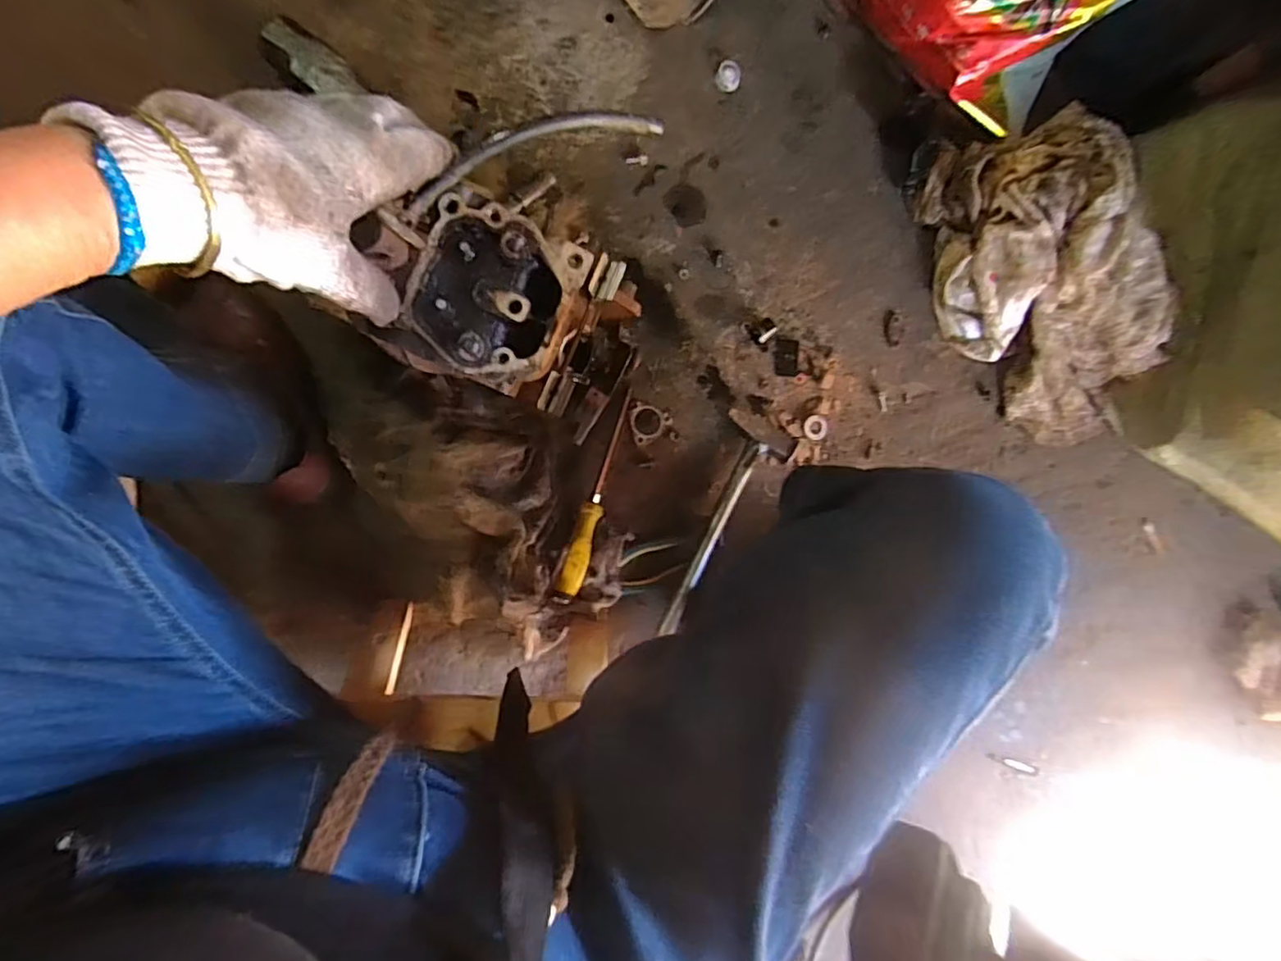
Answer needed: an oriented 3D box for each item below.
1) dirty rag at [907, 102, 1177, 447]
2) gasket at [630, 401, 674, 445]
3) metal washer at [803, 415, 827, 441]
[{"bbox_3d":[0.481,-0.235,0.740,0.204,0.119,0.379,-15,87,-8],"label":"dirty rag"},{"bbox_3d":[0.006,-0.072,0.728,0.051,0.004,0.047,-38,91,-9],"label":"gasket"},{"bbox_3d":[0.211,-0.063,0.751,0.029,0.004,0.031,1,85,-7],"label":"metal washer"}]

